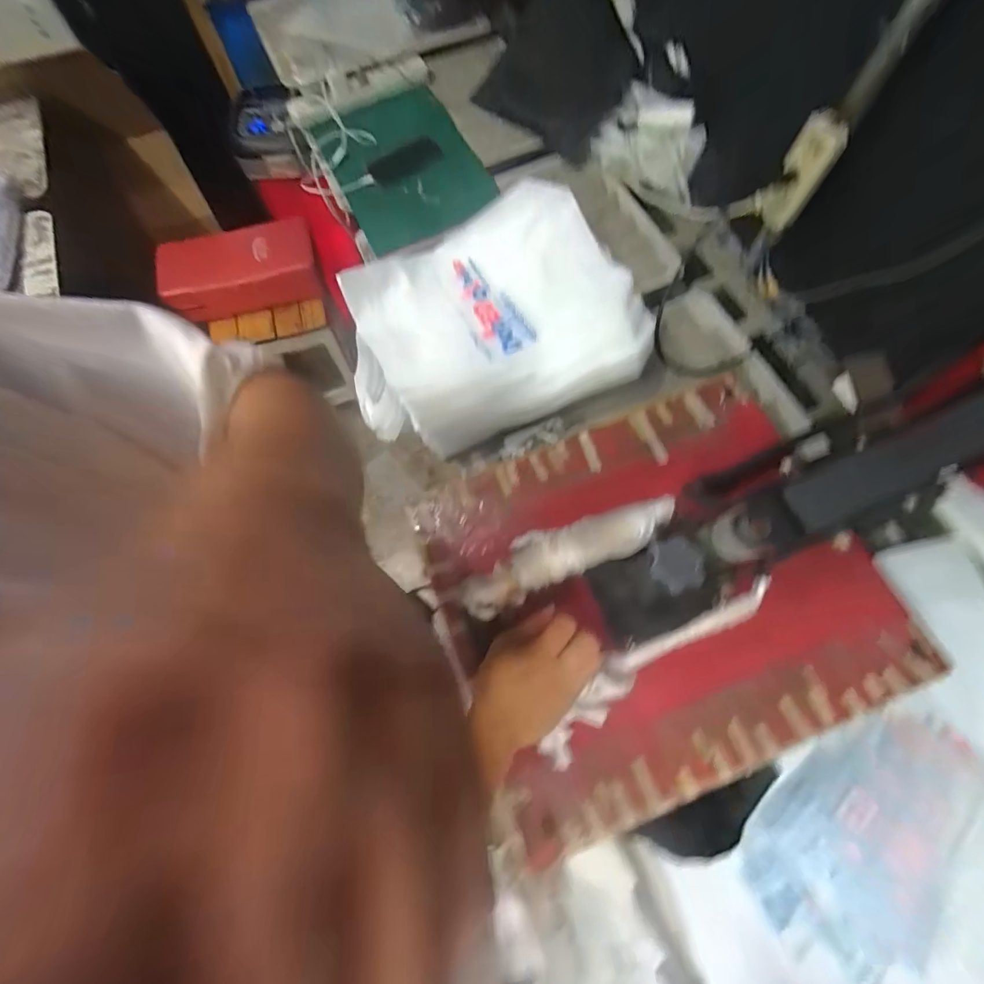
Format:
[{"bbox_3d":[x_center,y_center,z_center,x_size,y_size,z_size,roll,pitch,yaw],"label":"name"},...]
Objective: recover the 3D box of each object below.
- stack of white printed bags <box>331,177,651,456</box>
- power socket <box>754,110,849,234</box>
[{"bbox_3d":[-0.011,-0.268,0.729,0.468,0.158,0.331,-18,71,-5],"label":"stack of white printed bags"},{"bbox_3d":[0.468,-0.483,0.677,0.069,0.149,0.040,36,75,13],"label":"power socket"}]

